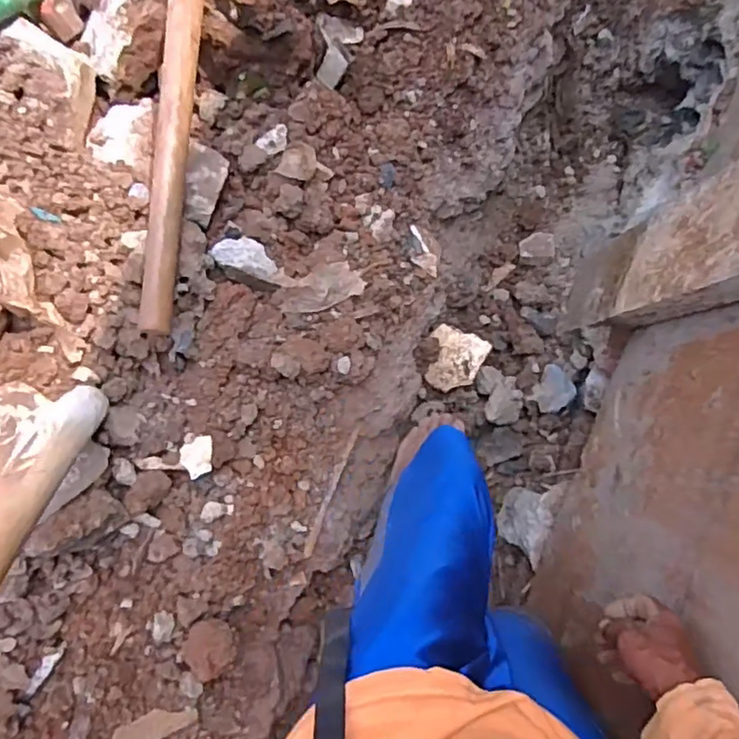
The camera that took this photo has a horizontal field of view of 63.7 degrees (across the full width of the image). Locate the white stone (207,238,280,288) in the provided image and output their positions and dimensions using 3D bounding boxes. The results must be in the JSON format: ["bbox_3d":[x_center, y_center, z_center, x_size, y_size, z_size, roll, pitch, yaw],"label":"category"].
[{"bbox_3d":[-0.187,-0.175,0.913,0.106,0.021,0.064,23,62,-31],"label":"white stone"}]

